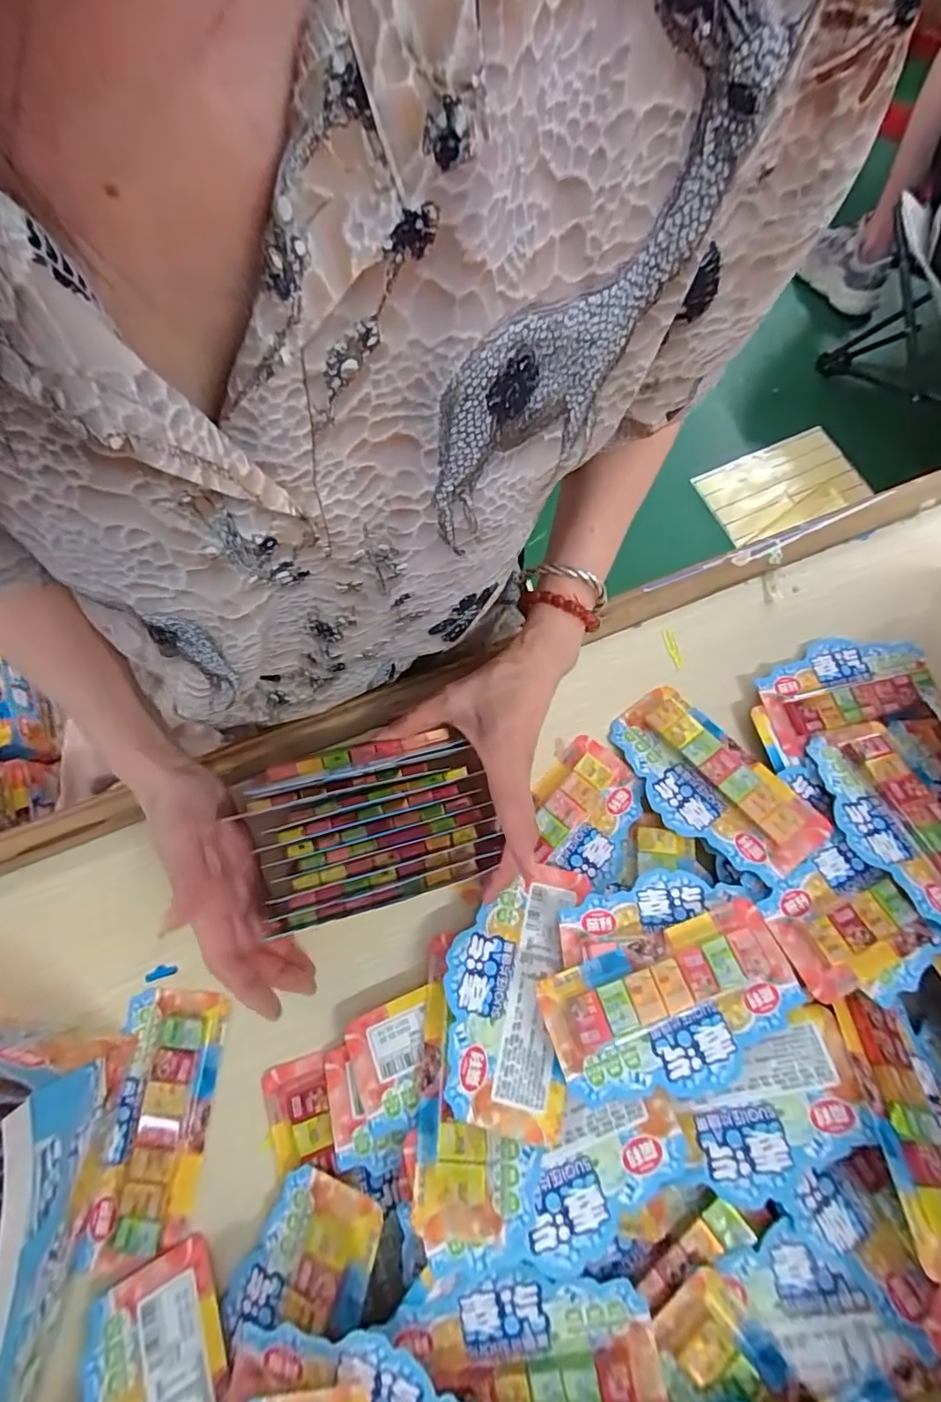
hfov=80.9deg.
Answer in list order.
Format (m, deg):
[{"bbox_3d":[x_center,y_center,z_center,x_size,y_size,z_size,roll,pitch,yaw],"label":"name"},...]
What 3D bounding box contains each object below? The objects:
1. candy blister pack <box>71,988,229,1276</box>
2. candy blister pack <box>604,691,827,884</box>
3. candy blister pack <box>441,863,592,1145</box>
[{"bbox_3d":[-0.193,0.256,0.335,0.066,0.016,0.142,4,74,0],"label":"candy blister pack"},{"bbox_3d":[0.164,0.056,0.383,0.075,0.012,0.146,-38,63,-11],"label":"candy blister pack"},{"bbox_3d":[0.024,0.171,0.336,0.075,0.012,0.143,13,58,3],"label":"candy blister pack"}]

